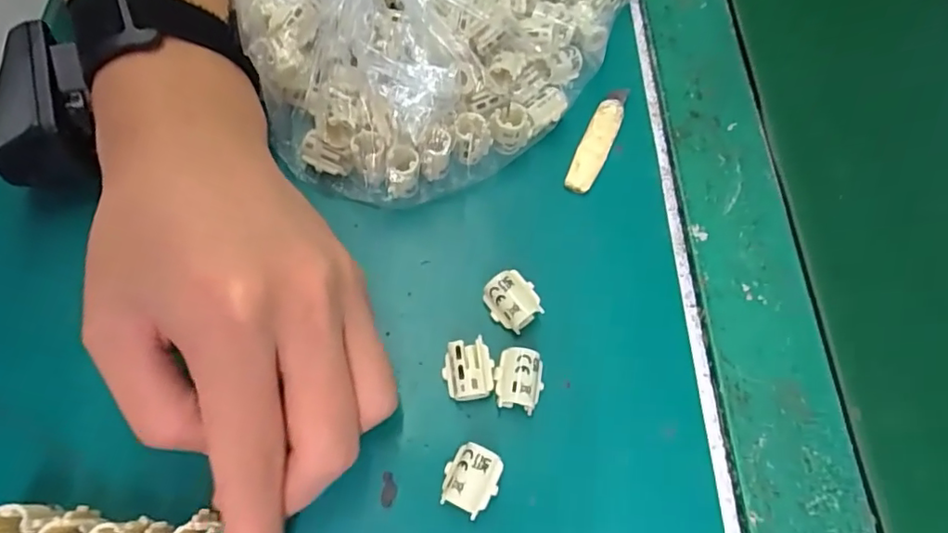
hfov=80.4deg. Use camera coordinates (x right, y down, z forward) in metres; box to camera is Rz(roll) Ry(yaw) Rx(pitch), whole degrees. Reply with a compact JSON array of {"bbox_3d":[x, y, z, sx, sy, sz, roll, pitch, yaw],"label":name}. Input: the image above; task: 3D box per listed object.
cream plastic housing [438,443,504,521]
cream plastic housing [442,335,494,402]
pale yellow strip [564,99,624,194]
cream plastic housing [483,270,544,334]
[{"bbox_3d":[-0.001,0.077,0.204,0.018,0.014,0.022,24,68,9],"label":"cream plastic housing"},{"bbox_3d":[-0.002,0.040,0.218,0.018,0.013,0.022,-11,67,-6],"label":"cream plastic housing"},{"bbox_3d":[0.057,-0.058,0.263,0.014,0.004,0.053,24,68,8],"label":"pale yellow strip"},{"bbox_3d":[0.016,0.014,0.229,0.017,0.013,0.022,-36,72,-16],"label":"cream plastic housing"}]

